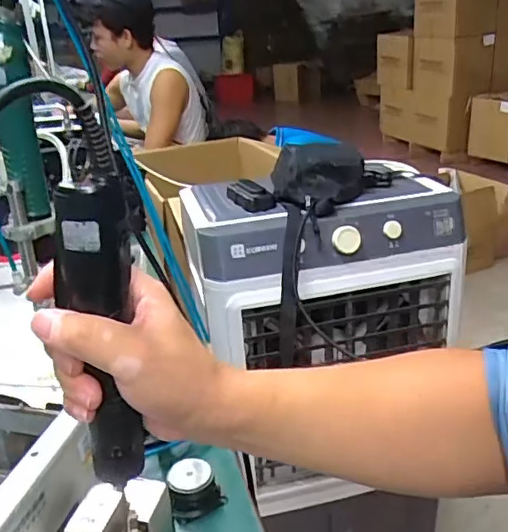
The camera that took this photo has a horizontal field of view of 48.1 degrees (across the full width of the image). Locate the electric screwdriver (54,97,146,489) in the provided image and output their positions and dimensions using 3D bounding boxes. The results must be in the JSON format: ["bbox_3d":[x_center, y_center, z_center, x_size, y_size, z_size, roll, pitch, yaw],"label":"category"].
[{"bbox_3d":[-0.091,0.028,0.342,0.049,0.236,0.030,-1,20,-7],"label":"electric screwdriver"}]

